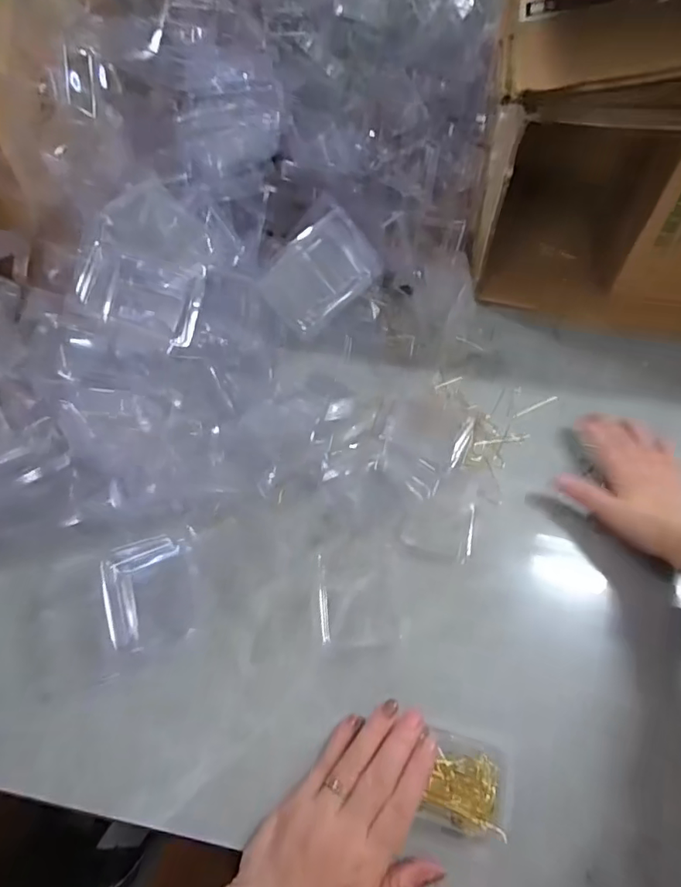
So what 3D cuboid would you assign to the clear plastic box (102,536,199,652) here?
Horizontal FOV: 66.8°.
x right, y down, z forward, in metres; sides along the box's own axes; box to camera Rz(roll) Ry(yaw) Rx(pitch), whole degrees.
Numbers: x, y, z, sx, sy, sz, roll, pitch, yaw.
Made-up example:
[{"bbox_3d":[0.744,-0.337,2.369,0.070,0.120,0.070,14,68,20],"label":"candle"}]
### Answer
[{"bbox_3d":[-0.146,0.114,0.402,0.062,0.029,0.078,-10,59,-9],"label":"clear plastic box"}]

